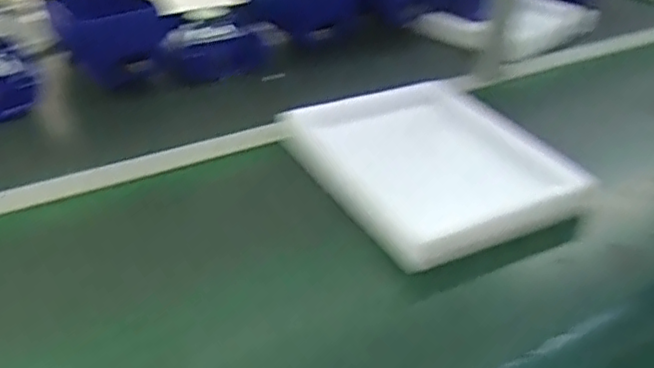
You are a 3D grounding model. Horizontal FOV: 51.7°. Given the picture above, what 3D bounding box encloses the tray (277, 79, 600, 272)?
[{"bbox_3d":[0.146,-0.037,0.946,0.301,0.049,0.375,-15,38,-26],"label":"tray"}]

